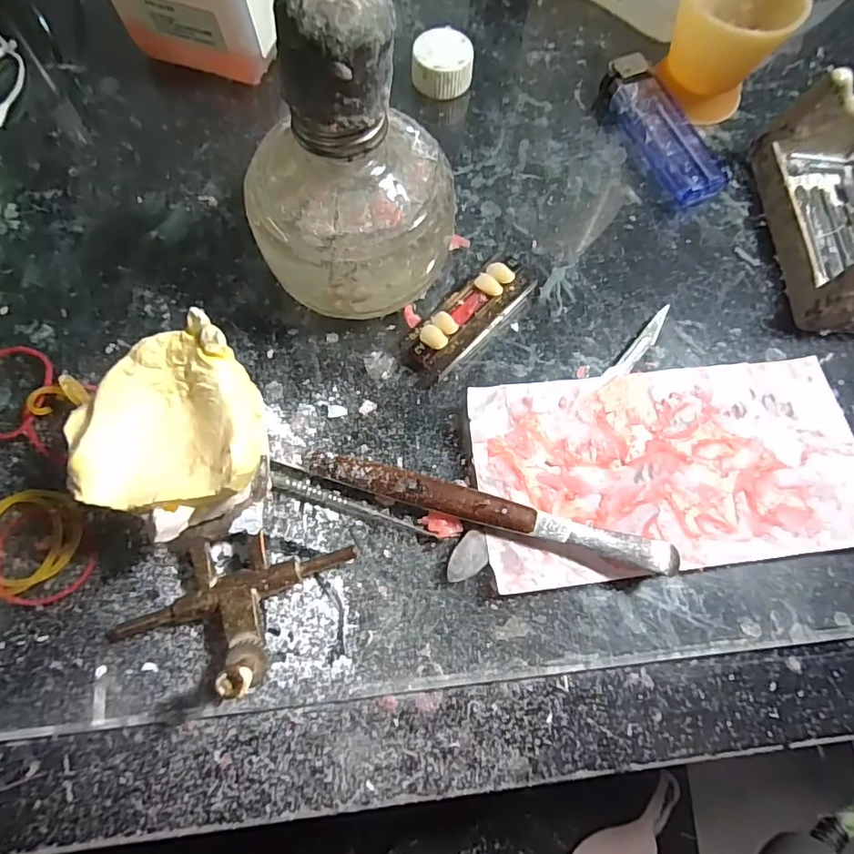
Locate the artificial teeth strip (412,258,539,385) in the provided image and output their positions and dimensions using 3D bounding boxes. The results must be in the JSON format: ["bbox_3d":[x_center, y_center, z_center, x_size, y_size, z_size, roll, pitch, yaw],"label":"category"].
[{"bbox_3d":[0.019,-0.046,0.212,0.020,0.009,0.067,44,76,11],"label":"artificial teeth strip"}]

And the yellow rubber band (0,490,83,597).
[{"bbox_3d":[-0.136,0.039,0.179,0.030,0.008,0.035,5,72,-1],"label":"yellow rubber band"}]

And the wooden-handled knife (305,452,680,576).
[{"bbox_3d":[0.021,0.030,0.184,0.129,0.012,0.010,16,72,3],"label":"wooden-handled knife"}]

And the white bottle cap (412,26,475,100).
[{"bbox_3d":[0.008,-0.173,0.250,0.028,0.017,0.027,1,72,-2],"label":"white bottle cap"}]

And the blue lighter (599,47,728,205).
[{"bbox_3d":[0.107,-0.137,0.243,0.025,0.013,0.080,-23,75,-9],"label":"blue lighter"}]

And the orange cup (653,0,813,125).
[{"bbox_3d":[0.134,-0.178,0.240,0.050,0.046,0.044,28,73,6],"label":"orange cup"}]

